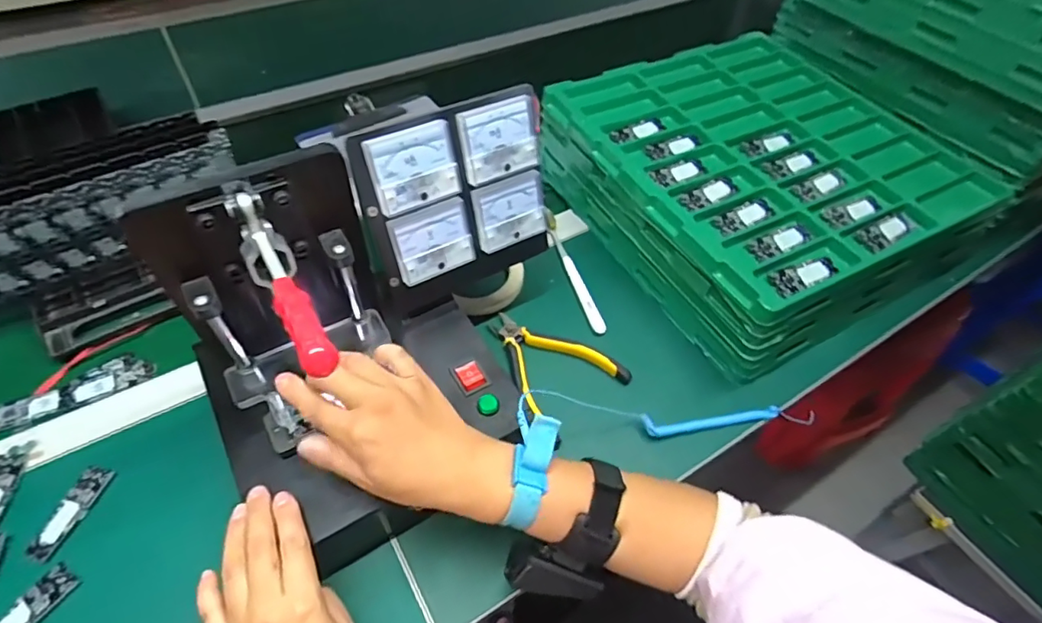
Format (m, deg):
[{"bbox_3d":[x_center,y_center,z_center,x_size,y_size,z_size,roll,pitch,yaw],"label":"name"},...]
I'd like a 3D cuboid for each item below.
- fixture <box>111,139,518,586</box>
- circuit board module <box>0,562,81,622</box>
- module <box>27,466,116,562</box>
[{"bbox_3d":[-0.112,0.036,0.368,0.208,0.277,0.140,-25,55,-21],"label":"fixture"},{"bbox_3d":[-0.357,0.218,0.376,0.025,0.004,0.071,26,56,16],"label":"circuit board module"},{"bbox_3d":[-0.359,0.160,0.422,0.025,0.005,0.072,10,53,5],"label":"module"}]

